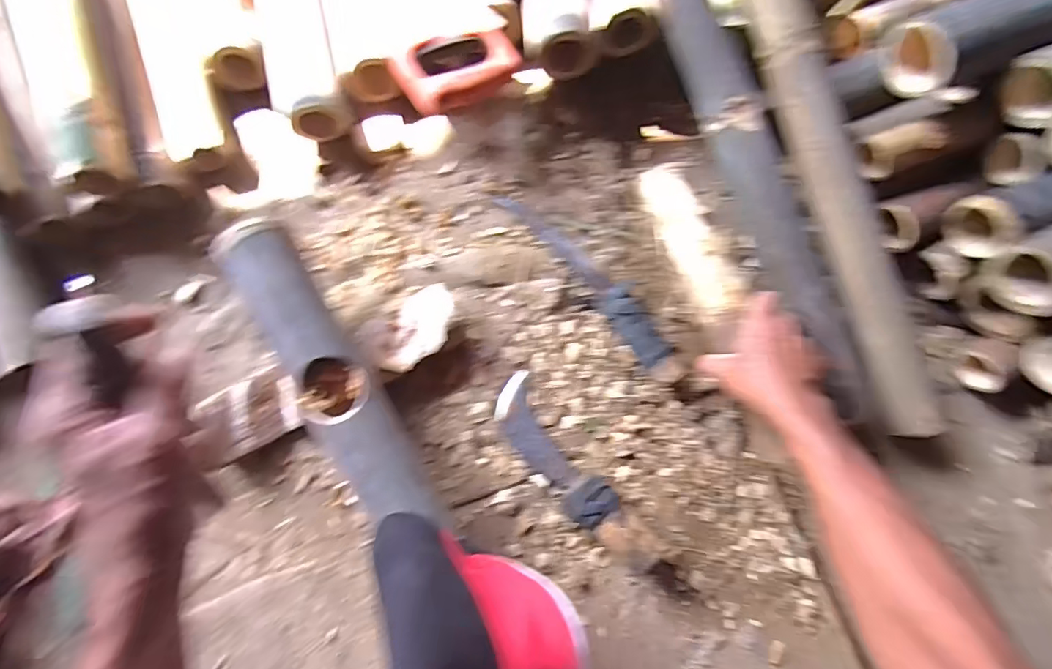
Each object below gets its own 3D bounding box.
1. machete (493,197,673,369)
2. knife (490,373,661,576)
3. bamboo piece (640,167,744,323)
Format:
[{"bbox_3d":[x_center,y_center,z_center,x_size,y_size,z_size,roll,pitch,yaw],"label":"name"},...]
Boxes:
[{"bbox_3d":[0.069,-0.077,0.618,0.046,0.029,0.272,-40,82,-9],"label":"machete"},{"bbox_3d":[0.044,0.151,0.573,0.059,0.039,0.240,-35,81,-8],"label":"knife"},{"bbox_3d":[0.185,-0.103,0.591,0.044,0.032,0.187,-23,81,-6],"label":"bamboo piece"}]

